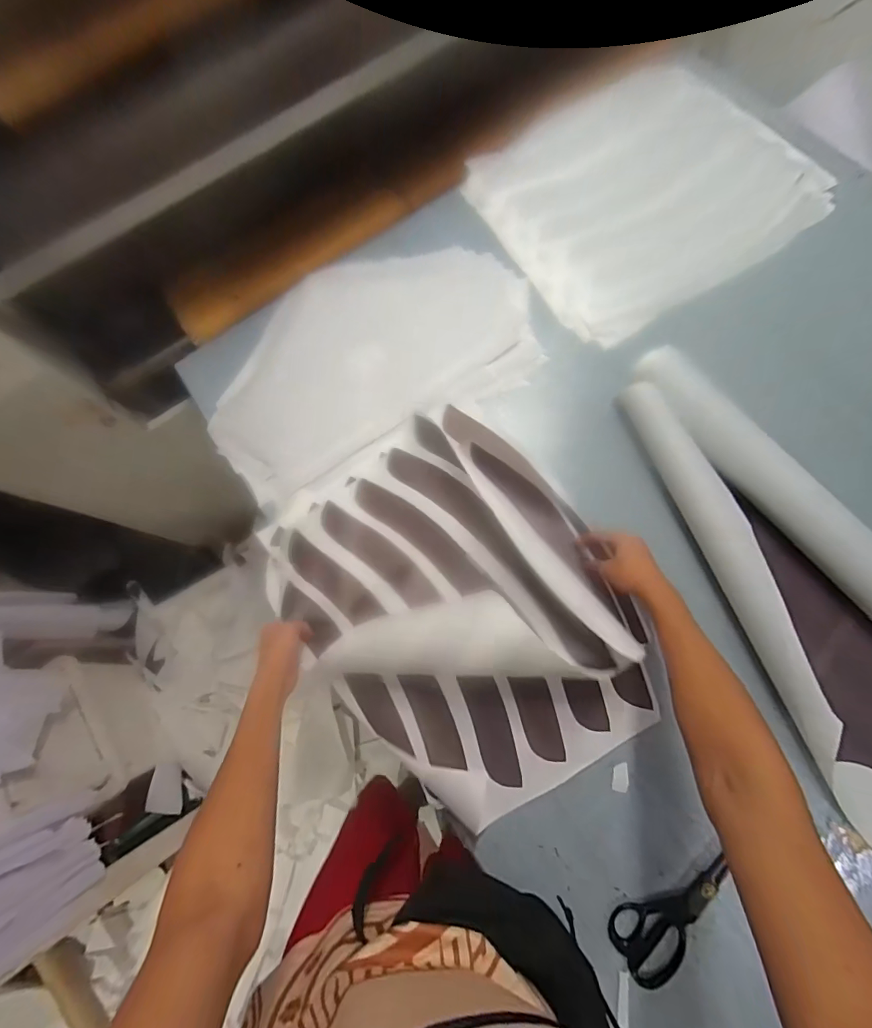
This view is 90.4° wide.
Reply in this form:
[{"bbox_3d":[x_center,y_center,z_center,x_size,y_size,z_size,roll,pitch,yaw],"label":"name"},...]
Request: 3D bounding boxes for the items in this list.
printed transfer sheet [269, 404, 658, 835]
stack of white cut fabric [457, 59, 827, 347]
[{"bbox_3d":[0.035,0.111,0.599,0.399,0.133,0.541,-25,77,-4],"label":"printed transfer sheet"},{"bbox_3d":[0.377,-0.618,0.804,0.533,0.034,0.479,-32,77,-6],"label":"stack of white cut fabric"}]

